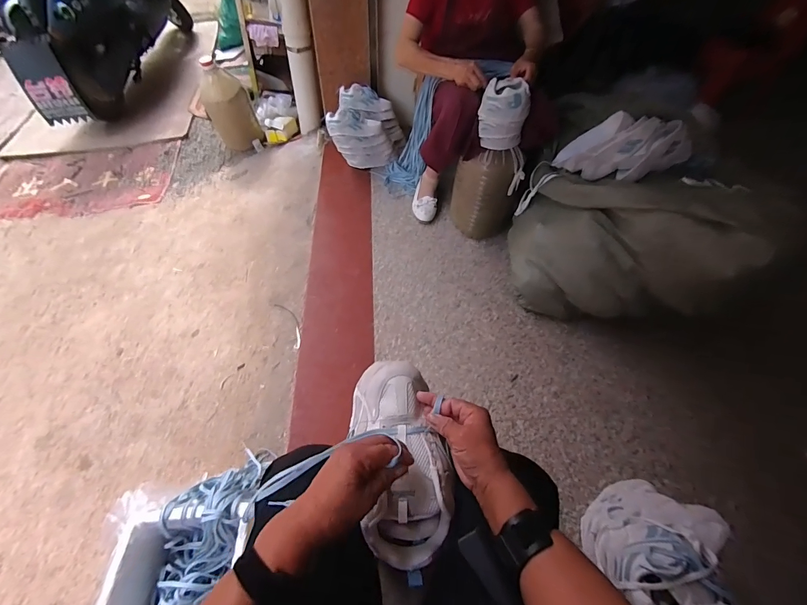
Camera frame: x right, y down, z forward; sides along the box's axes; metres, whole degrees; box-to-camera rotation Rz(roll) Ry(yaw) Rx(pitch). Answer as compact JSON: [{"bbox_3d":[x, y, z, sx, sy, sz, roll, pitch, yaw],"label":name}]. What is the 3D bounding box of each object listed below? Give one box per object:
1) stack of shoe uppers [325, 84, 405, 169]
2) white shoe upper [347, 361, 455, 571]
[{"bbox_3d":[-0.148,-0.722,1.533,0.286,0.228,0.265,6,54,2],"label":"stack of shoe uppers"},{"bbox_3d":[-0.005,0.195,0.475,0.116,0.068,0.241,-10,62,-6],"label":"white shoe upper"}]

